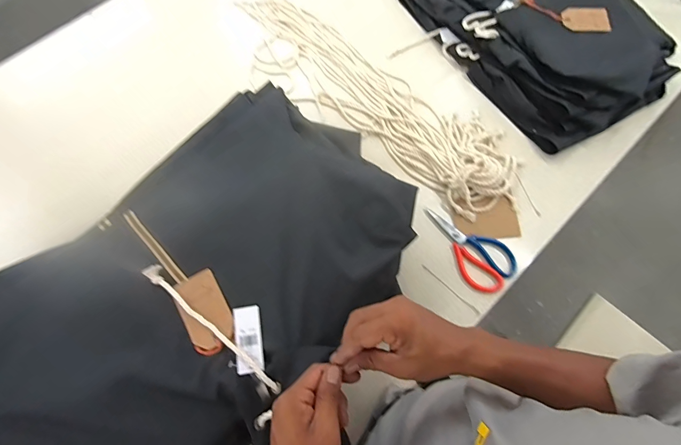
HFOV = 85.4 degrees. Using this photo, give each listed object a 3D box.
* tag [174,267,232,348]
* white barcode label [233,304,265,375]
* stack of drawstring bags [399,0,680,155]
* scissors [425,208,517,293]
[{"bbox_3d":[-0.184,0.117,0.497,0.058,0.004,0.100,-28,71,-14],"label":"tag"},{"bbox_3d":[-0.121,0.152,0.485,0.034,0.006,0.083,-9,69,-3],"label":"white barcode label"},{"bbox_3d":[0.440,-0.482,0.849,0.400,0.093,0.622,-31,71,-11],"label":"stack of drawstring bags"},{"bbox_3d":[0.240,0.039,0.696,0.098,0.008,0.190,-35,72,-12],"label":"scissors"}]

